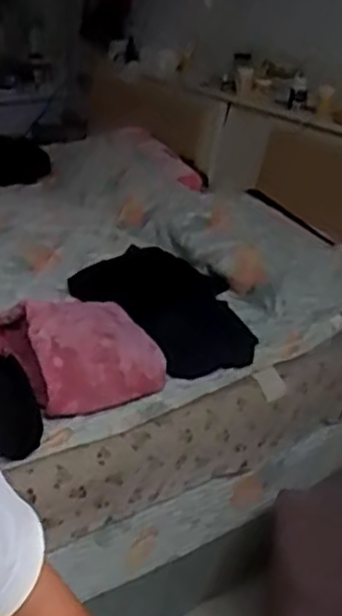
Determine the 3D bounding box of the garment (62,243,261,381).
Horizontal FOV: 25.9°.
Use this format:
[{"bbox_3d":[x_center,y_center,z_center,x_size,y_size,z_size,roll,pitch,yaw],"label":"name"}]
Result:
[{"bbox_3d":[0.000,-0.015,1.788,0.361,0.049,0.574,-15,33,-30],"label":"garment"}]

